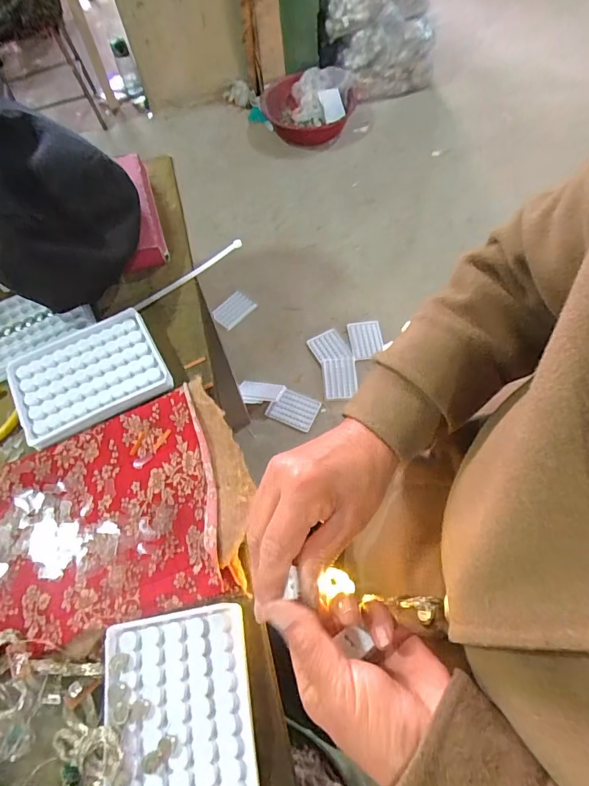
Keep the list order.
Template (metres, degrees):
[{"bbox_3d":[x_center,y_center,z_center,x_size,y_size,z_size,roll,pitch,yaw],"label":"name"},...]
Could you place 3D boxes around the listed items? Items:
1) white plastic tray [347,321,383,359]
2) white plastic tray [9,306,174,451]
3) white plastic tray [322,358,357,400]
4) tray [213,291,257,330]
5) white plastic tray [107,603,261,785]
[{"bbox_3d":[0.209,-0.153,1.243,0.094,0.019,0.124,-5,68,-2],"label":"white plastic tray"},{"bbox_3d":[-0.189,-0.016,0.395,0.129,0.014,0.096,-27,65,-11],"label":"white plastic tray"},{"bbox_3d":[0.127,-0.038,1.192,0.091,0.022,0.122,-3,63,1],"label":"white plastic tray"},{"bbox_3d":[-0.189,-0.254,1.296,0.090,0.014,0.122,34,69,18],"label":"tray"},{"bbox_3d":[-0.073,0.212,0.275,0.091,0.011,0.126,-10,63,-3],"label":"white plastic tray"}]

